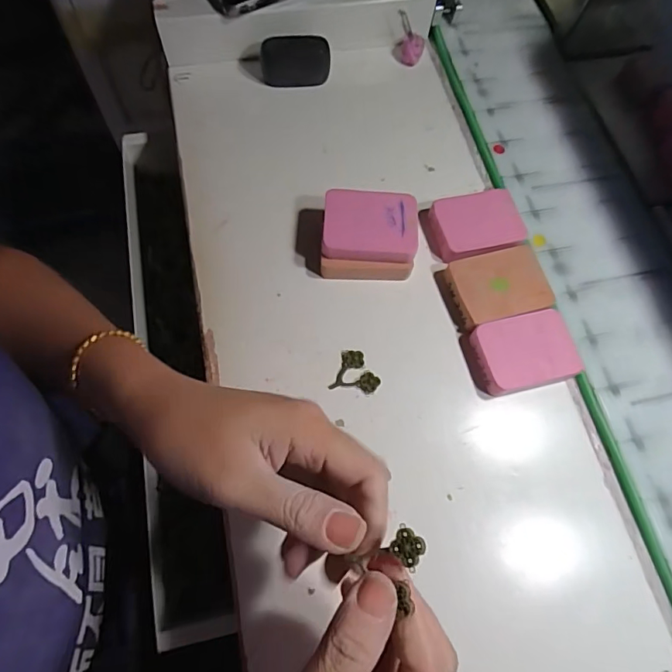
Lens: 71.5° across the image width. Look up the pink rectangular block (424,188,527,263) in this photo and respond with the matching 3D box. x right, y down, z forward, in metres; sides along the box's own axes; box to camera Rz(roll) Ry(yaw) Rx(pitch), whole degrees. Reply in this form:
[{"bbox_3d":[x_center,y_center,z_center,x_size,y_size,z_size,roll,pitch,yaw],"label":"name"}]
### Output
[{"bbox_3d":[0.110,-0.087,0.372,0.070,0.015,0.053,-13,70,-8],"label":"pink rectangular block"}]

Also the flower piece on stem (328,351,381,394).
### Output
[{"bbox_3d":[0.014,0.025,0.333,0.033,0.005,0.028,7,68,0],"label":"flower piece on stem"}]

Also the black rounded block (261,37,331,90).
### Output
[{"bbox_3d":[-0.038,-0.254,0.434,0.063,0.040,0.008,0,36,2],"label":"black rounded block"}]

